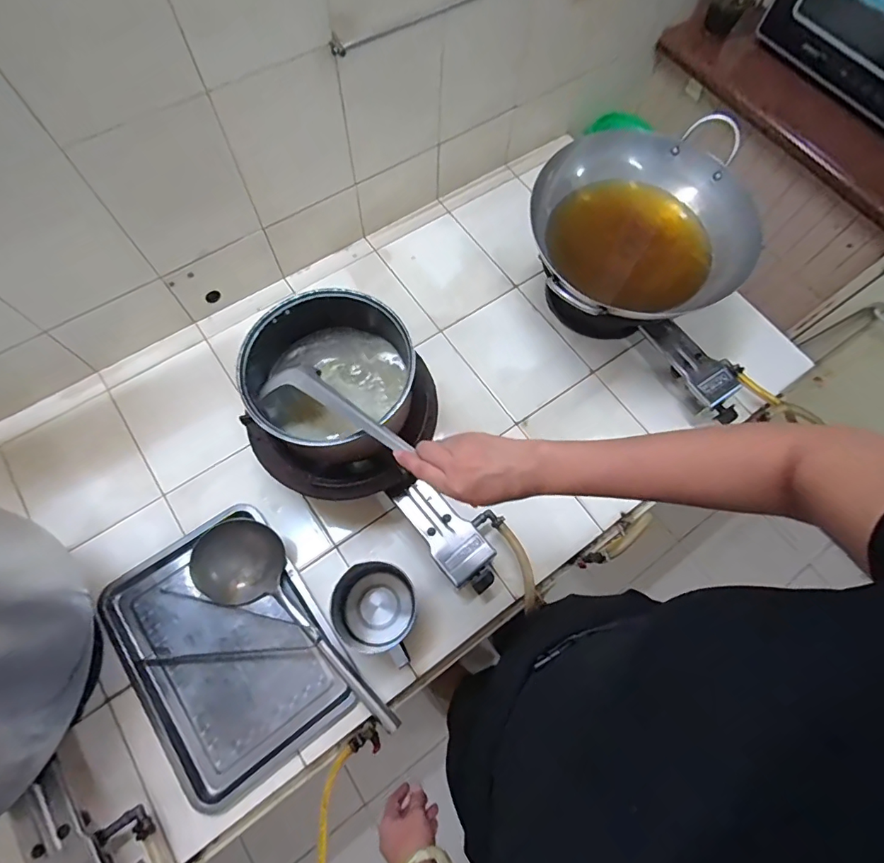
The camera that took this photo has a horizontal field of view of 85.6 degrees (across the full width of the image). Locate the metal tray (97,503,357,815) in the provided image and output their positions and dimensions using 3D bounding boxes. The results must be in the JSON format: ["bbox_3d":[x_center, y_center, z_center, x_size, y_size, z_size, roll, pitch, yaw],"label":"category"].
[{"bbox_3d":[-0.335,0.327,0.747,0.275,0.027,0.380,-34,74,-14],"label":"metal tray"}]

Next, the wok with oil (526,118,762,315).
[{"bbox_3d":[0.366,-0.359,0.842,0.357,0.123,0.345,-35,74,-14],"label":"wok with oil"}]

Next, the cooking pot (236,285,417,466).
[{"bbox_3d":[-0.163,-0.080,0.701,0.222,0.138,0.233,1,69,-2],"label":"cooking pot"}]

